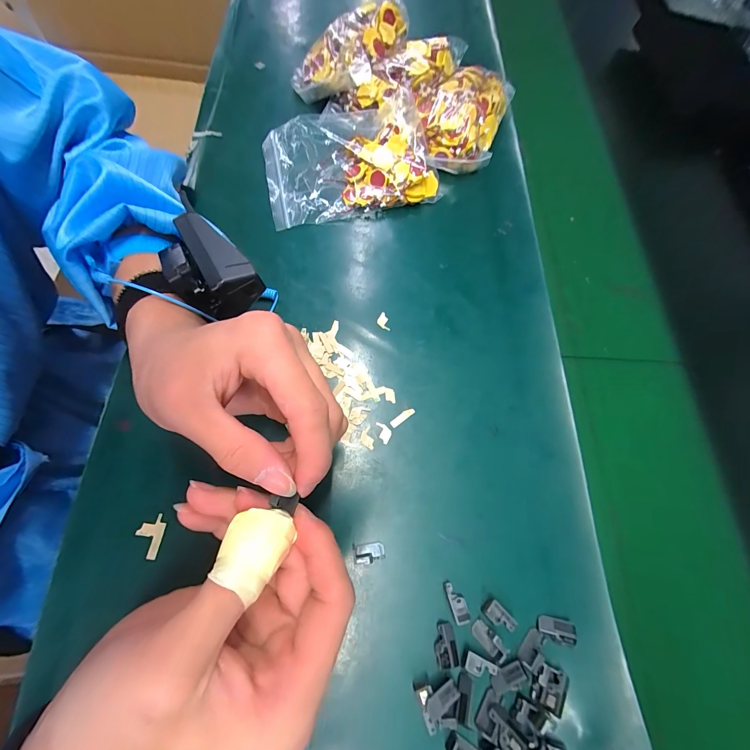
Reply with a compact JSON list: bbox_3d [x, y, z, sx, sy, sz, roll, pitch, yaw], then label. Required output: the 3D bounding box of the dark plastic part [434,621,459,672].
[{"bbox_3d":[0.044,0.169,0.206,0.013,0.007,0.023,0,70,-3],"label":"dark plastic part"}]

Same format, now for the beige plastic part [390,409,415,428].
[{"bbox_3d":[0.022,0.033,0.258,0.022,0.004,0.006,-34,75,-14],"label":"beige plastic part"}]

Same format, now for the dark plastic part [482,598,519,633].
[{"bbox_3d":[0.082,0.158,0.214,0.023,0.006,0.011,41,73,12],"label":"dark plastic part"}]

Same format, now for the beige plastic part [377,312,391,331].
[{"bbox_3d":[0.007,-0.047,0.285,0.010,0.004,0.017,-13,71,-8],"label":"beige plastic part"}]

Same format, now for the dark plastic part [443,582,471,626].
[{"bbox_3d":[0.054,0.149,0.215,0.010,0.007,0.023,-18,72,-9],"label":"dark plastic part"}]

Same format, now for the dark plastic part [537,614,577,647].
[{"bbox_3d":[0.118,0.165,0.210,0.022,0.009,0.014,11,70,1],"label":"dark plastic part"}]

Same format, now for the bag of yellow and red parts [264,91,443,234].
[{"bbox_3d":[-0.027,-0.215,0.329,0.167,0.038,0.112,-15,71,-8],"label":"bag of yellow and red parts"}]

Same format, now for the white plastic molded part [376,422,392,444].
[{"bbox_3d":[0.008,0.044,0.253,0.010,0.004,0.017,-10,71,-7],"label":"white plastic molded part"}]

